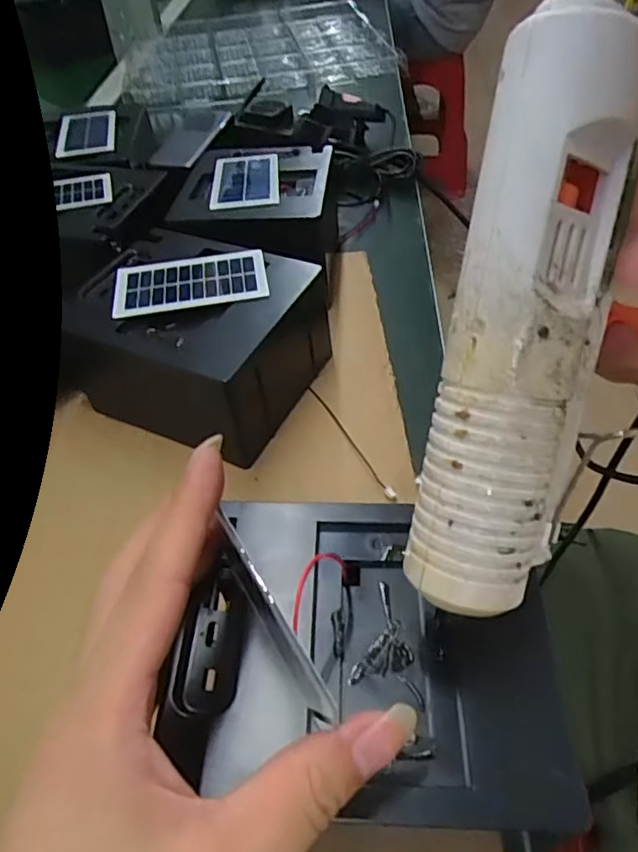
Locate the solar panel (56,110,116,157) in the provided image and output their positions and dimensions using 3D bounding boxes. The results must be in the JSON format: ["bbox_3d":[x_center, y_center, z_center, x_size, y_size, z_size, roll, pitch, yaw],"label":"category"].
[{"bbox_3d":[-0.221,-0.277,0.549,0.053,0.006,0.107,-11,48,-6],"label":"solar panel"}]

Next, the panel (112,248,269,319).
[{"bbox_3d":[-0.081,-0.091,0.365,0.094,0.005,0.052,-9,48,-5],"label":"panel"}]

